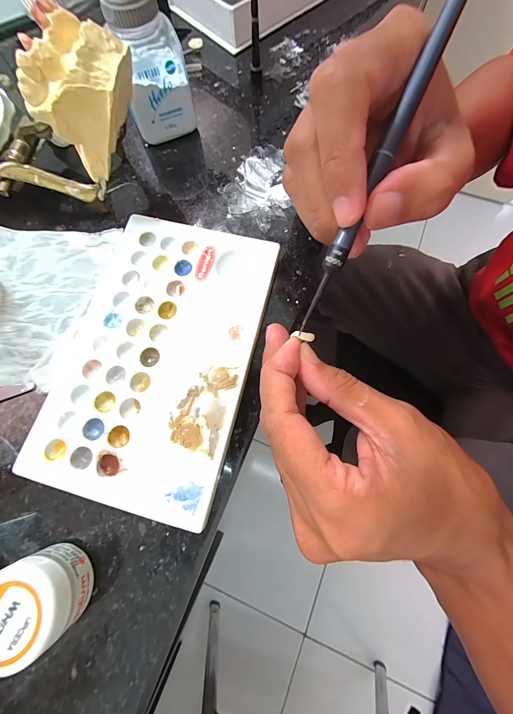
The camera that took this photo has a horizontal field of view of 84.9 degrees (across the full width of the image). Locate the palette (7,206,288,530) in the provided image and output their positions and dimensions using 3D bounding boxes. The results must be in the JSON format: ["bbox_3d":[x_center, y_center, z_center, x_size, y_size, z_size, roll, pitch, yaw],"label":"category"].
[{"bbox_3d":[-0.056,-0.005,0.152,0.109,0.011,0.152,12,74,4],"label":"palette"}]

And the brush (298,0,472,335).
[{"bbox_3d":[0.052,-0.082,0.108,0.008,0.004,0.156,27,107,10],"label":"brush"}]

